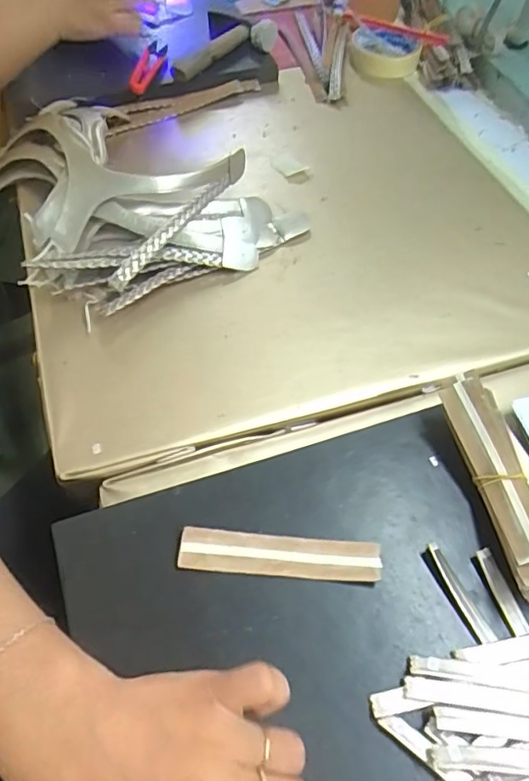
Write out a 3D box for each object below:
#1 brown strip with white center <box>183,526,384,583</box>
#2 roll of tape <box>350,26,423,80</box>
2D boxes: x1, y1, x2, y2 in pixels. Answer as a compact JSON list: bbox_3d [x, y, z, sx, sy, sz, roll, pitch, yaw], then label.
[{"bbox_3d":[0.010,0.100,0.341,0.119,0.008,0.025,4,57,1],"label":"brown strip with white center"},{"bbox_3d":[0.153,-0.429,0.708,0.085,0.028,0.085,5,57,2],"label":"roll of tape"}]

